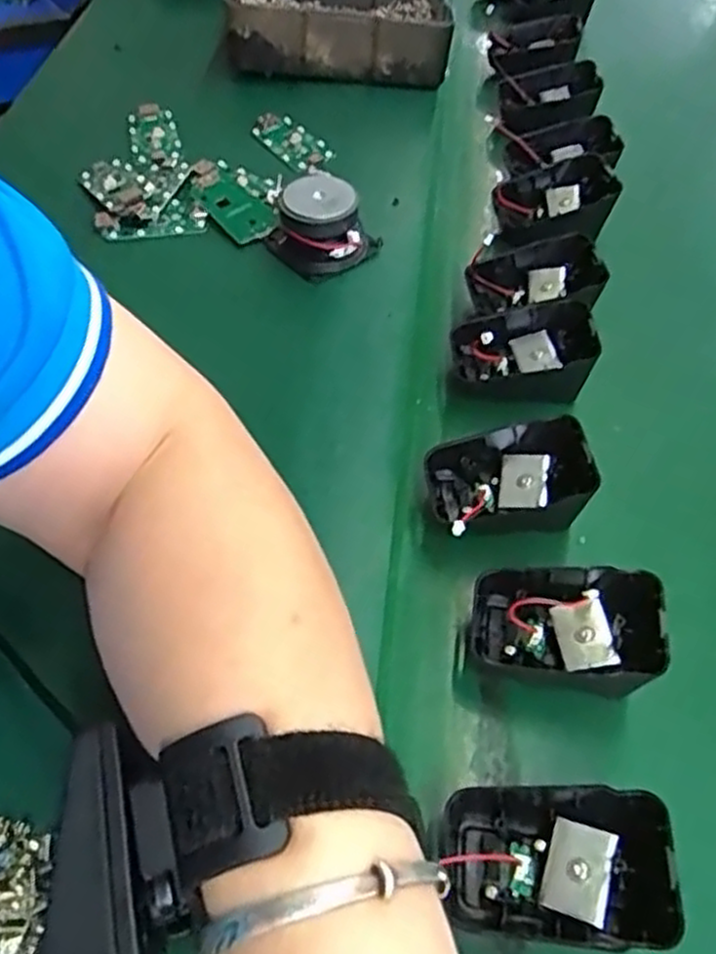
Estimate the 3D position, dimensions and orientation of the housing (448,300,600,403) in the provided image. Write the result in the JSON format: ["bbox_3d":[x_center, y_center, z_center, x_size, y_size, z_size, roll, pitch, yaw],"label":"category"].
[{"bbox_3d":[0.082,-0.061,0.383,0.067,0.038,0.048,9,58,3],"label":"housing"}]

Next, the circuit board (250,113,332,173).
[{"bbox_3d":[-0.046,-0.228,0.513,0.029,0.008,0.060,-36,66,-22],"label":"circuit board"}]

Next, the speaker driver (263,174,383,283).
[{"bbox_3d":[-0.020,-0.141,0.434,0.054,0.038,0.048,39,65,20],"label":"speaker driver"}]

